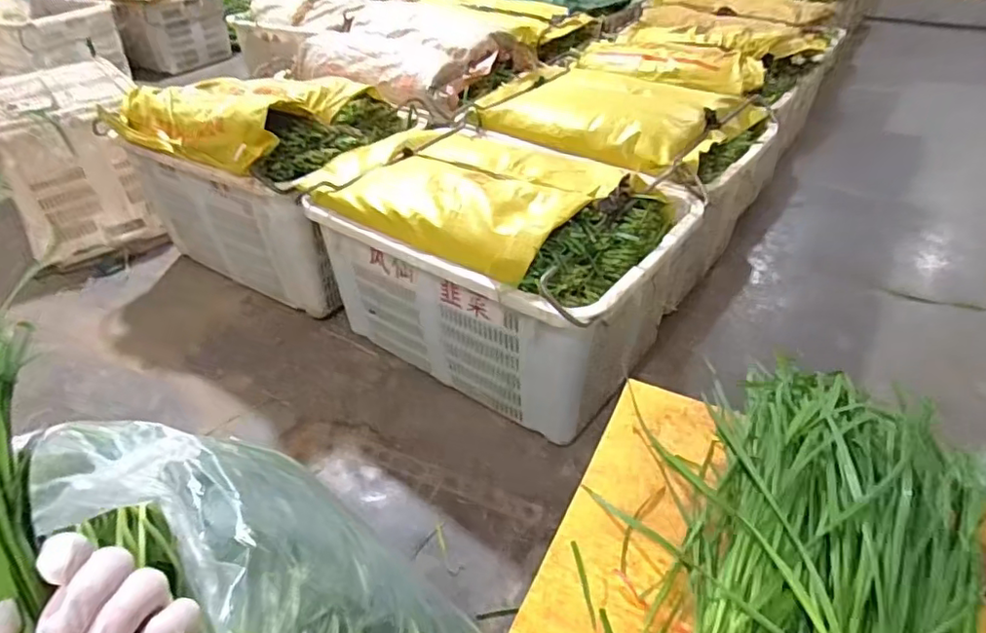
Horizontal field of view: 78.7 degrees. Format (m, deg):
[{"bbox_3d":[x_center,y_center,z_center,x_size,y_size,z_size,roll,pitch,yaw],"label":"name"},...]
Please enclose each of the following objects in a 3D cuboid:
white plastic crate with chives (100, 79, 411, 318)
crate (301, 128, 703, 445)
[{"bbox_3d":[-0.527,-0.342,1.506,0.659,0.466,0.461,22,44,26],"label":"white plastic crate with chives"},{"bbox_3d":[0.027,-0.118,1.217,0.629,0.397,0.467,25,45,29],"label":"crate"}]

